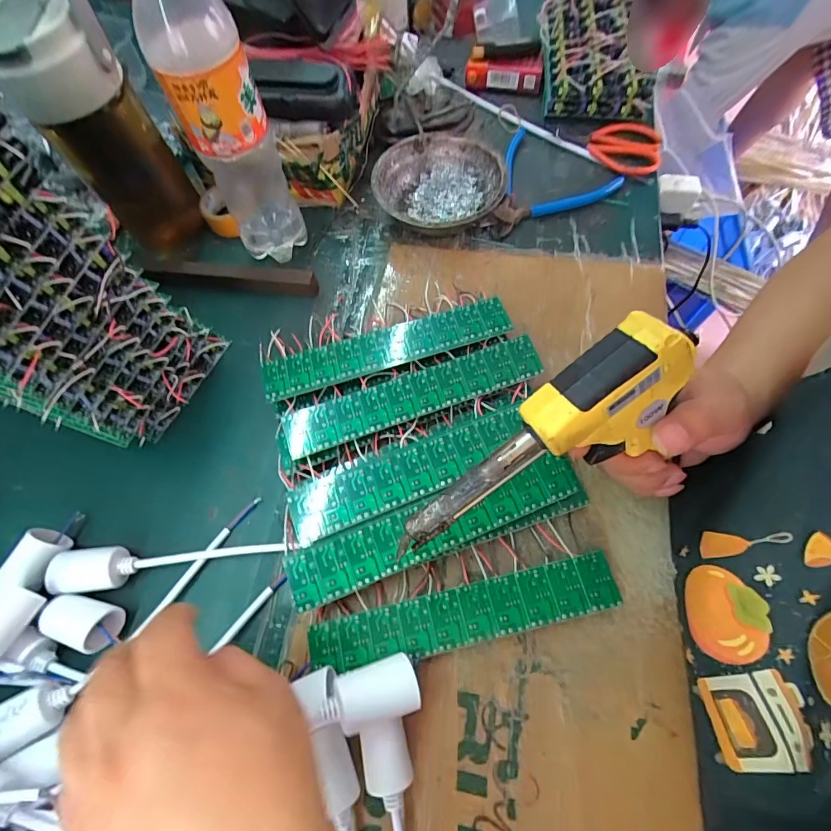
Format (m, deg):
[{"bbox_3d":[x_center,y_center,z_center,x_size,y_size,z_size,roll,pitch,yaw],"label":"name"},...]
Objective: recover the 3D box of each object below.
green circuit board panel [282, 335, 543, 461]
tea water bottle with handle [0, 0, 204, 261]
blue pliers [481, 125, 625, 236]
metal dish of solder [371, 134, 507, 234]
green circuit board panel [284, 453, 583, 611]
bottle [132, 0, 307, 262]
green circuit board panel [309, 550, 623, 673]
[{"bbox_3d":[-0.002,-0.018,0.339,0.199,0.005,0.041,-19,74,-5],"label":"green circuit board panel"},{"bbox_3d":[-0.258,-0.234,0.364,0.083,0.224,0.076,-36,69,-13],"label":"tea water bottle with handle"},{"bbox_3d":[0.120,-0.258,0.461,0.148,0.012,0.127,-22,66,-7],"label":"blue pliers"},{"bbox_3d":[0.023,-0.222,0.435,0.120,0.042,0.127,-1,65,3],"label":"metal dish of solder"},{"bbox_3d":[0.014,0.076,0.302,0.203,0.018,0.038,-21,66,-6],"label":"green circuit board panel"},{"bbox_3d":[-0.146,-0.224,0.337,0.058,0.243,0.071,-26,67,-9],"label":"bottle"},{"bbox_3d":[0.032,0.132,0.291,0.200,0.017,0.034,-13,65,-3],"label":"green circuit board panel"}]

